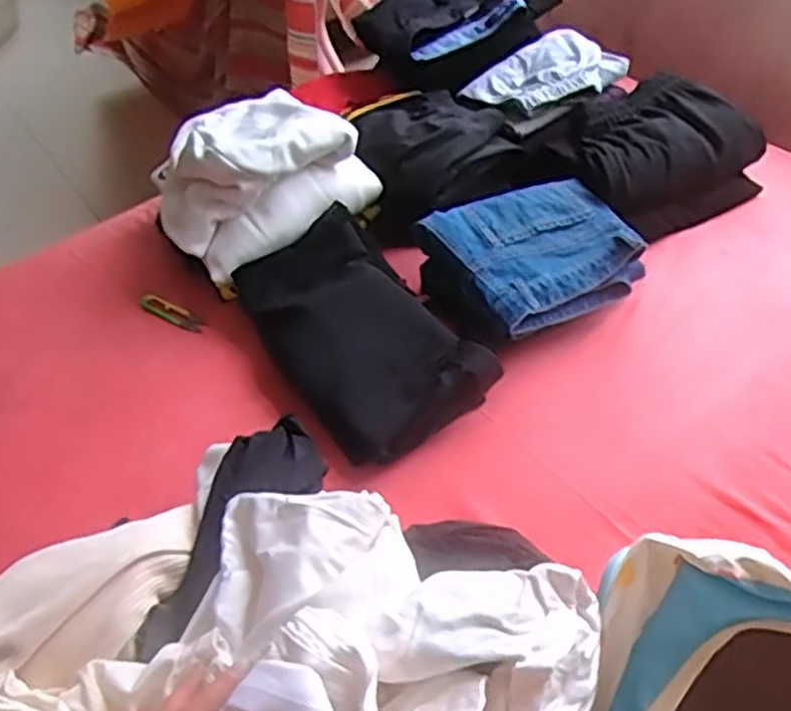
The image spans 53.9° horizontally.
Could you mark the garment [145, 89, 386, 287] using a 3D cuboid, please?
[{"bbox_3d":[-0.208,-0.266,1.115,0.280,0.161,0.241,-31,54,-18],"label":"garment"}]

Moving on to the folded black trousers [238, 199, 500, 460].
[{"bbox_3d":[-0.051,-0.042,0.992,0.202,0.087,0.357,-32,55,-19],"label":"folded black trousers"}]

